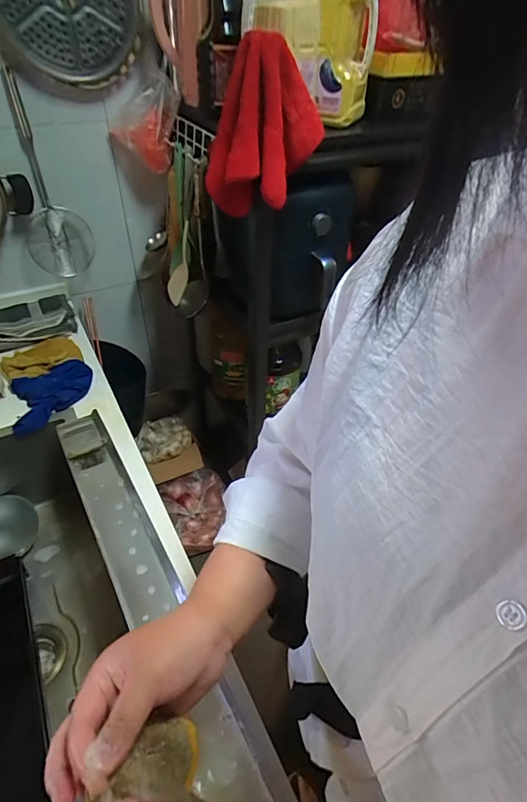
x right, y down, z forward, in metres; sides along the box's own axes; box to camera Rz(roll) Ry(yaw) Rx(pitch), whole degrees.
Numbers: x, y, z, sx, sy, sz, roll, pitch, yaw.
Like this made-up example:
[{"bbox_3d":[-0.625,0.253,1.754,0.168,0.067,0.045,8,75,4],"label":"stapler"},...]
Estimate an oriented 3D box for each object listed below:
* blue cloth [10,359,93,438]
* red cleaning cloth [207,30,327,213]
[{"bbox_3d":[-0.432,-0.014,0.892,0.156,0.055,0.138,-15,46,-18],"label":"blue cloth"},{"bbox_3d":[-0.004,-0.496,0.793,0.166,0.254,0.165,-28,51,-28],"label":"red cleaning cloth"}]

